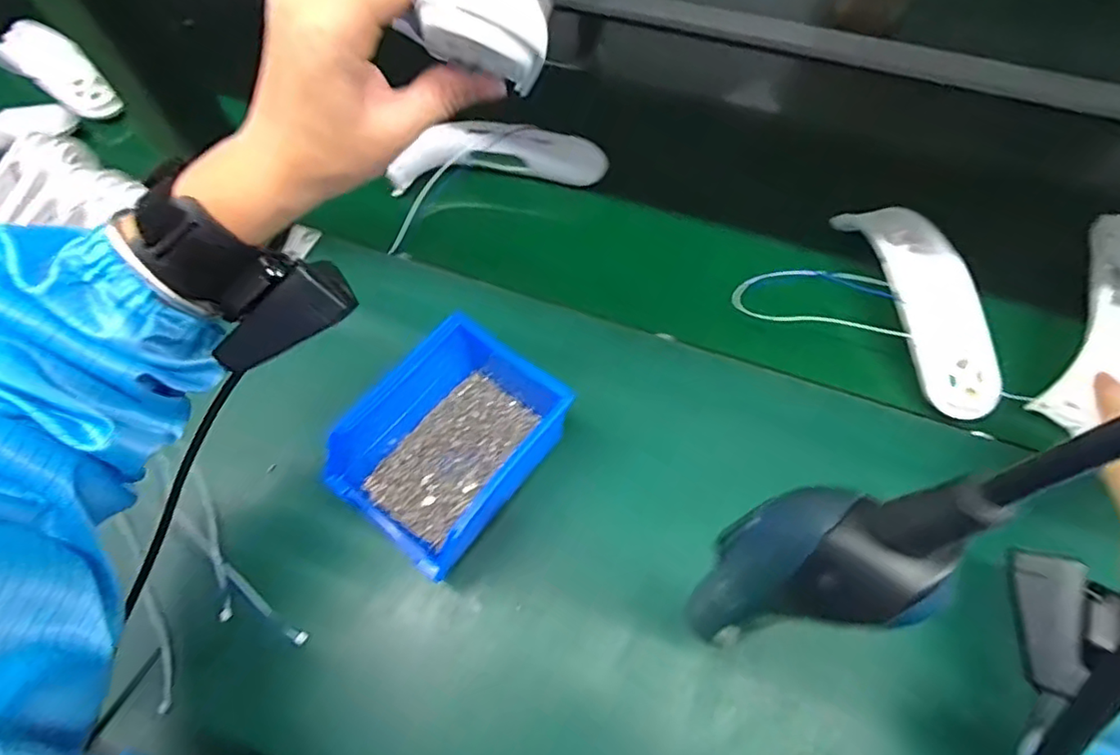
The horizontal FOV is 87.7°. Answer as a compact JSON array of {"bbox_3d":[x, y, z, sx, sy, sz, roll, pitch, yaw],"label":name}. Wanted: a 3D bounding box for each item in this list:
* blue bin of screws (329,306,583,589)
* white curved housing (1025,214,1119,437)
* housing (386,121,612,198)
[{"bbox_3d":[-0.066,0.040,0.399,0.108,0.076,0.160,36,69,17],"label":"blue bin of screws"},{"bbox_3d":[0.408,-0.044,0.430,0.059,0.041,0.186,30,69,15],"label":"white curved housing"},{"bbox_3d":[-0.057,-0.200,0.527,0.192,0.050,0.042,5,64,3],"label":"housing"}]

